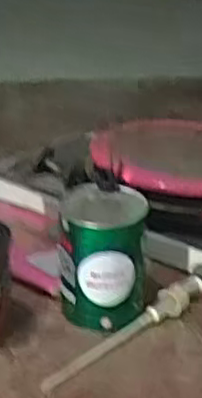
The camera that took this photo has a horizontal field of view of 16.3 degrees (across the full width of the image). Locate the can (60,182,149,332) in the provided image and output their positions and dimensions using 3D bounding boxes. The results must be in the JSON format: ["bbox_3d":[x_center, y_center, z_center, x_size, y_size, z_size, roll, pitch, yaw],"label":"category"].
[{"bbox_3d":[0.000,0.069,0.808,0.099,0.142,0.101,3,25,-3],"label":"can"}]

